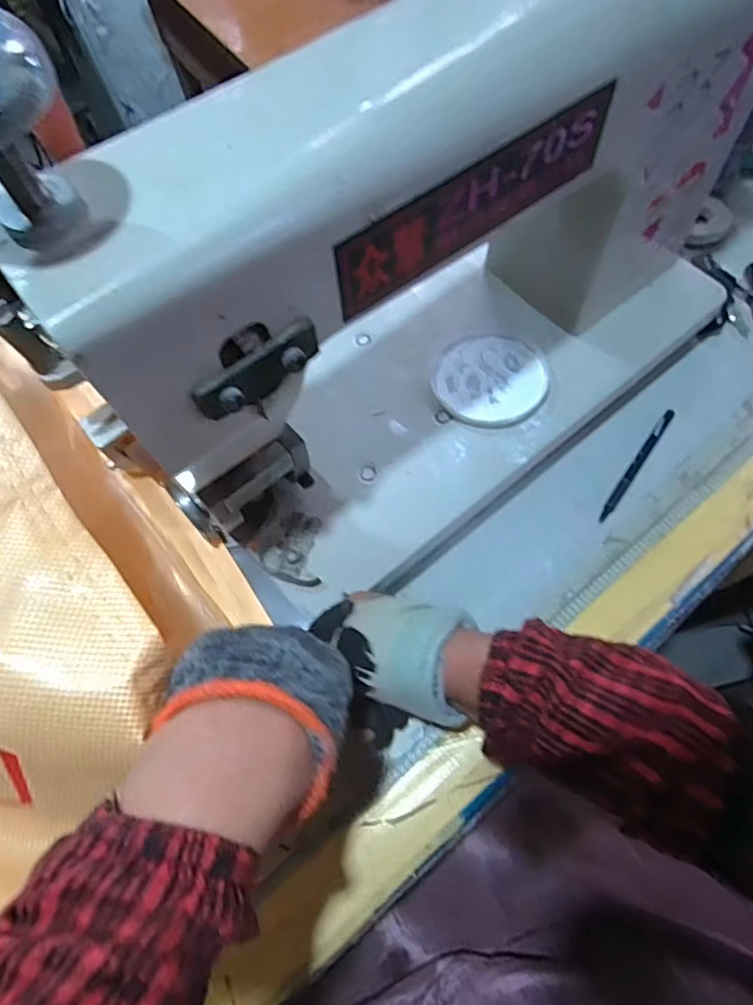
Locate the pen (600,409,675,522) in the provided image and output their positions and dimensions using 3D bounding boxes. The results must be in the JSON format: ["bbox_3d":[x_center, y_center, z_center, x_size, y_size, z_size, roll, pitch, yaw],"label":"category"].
[{"bbox_3d":[0.216,-0.032,0.472,0.008,0.007,0.119,34,73,16],"label":"pen"}]

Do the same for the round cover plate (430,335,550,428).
[{"bbox_3d":[0.090,-0.097,0.449,0.085,0.006,0.082,-1,67,3],"label":"round cover plate"}]

